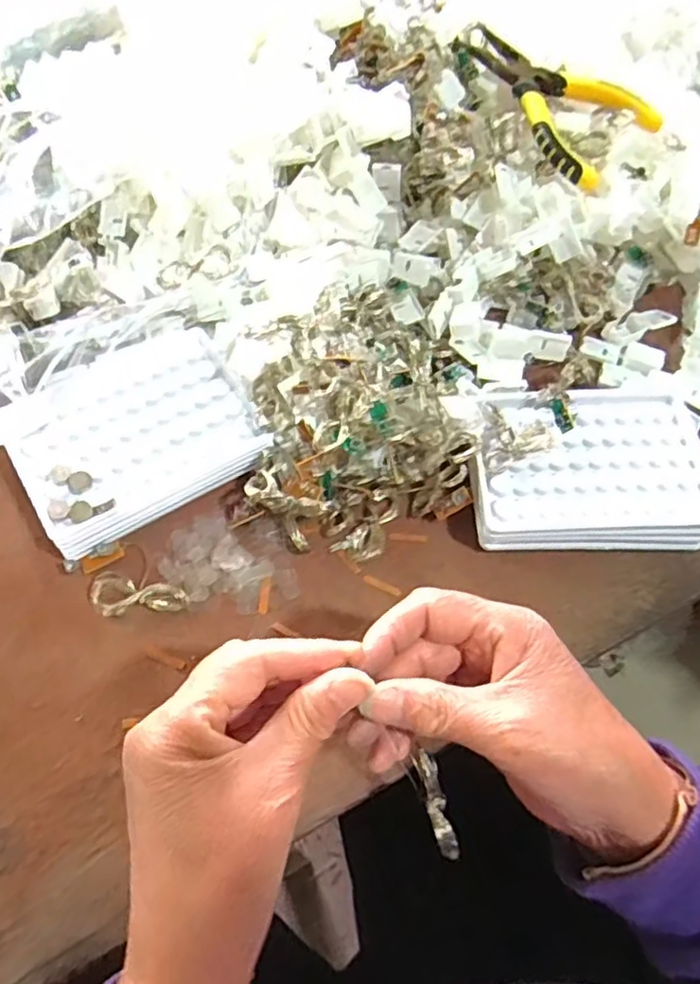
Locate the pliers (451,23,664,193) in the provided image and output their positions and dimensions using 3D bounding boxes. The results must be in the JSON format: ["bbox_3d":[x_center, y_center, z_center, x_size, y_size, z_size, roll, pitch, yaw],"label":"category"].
[{"bbox_3d":[0.145,-0.293,0.487,0.089,0.019,0.153,-42,79,-16],"label":"pliers"}]

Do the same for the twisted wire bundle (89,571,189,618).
[{"bbox_3d":[-0.111,0.053,0.346,0.048,0.007,0.023,-6,61,-7],"label":"twisted wire bundle"}]

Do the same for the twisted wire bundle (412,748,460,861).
[{"bbox_3d":[0.036,0.130,0.271,0.008,0.004,0.041,-13,75,-10],"label":"twisted wire bundle"}]

